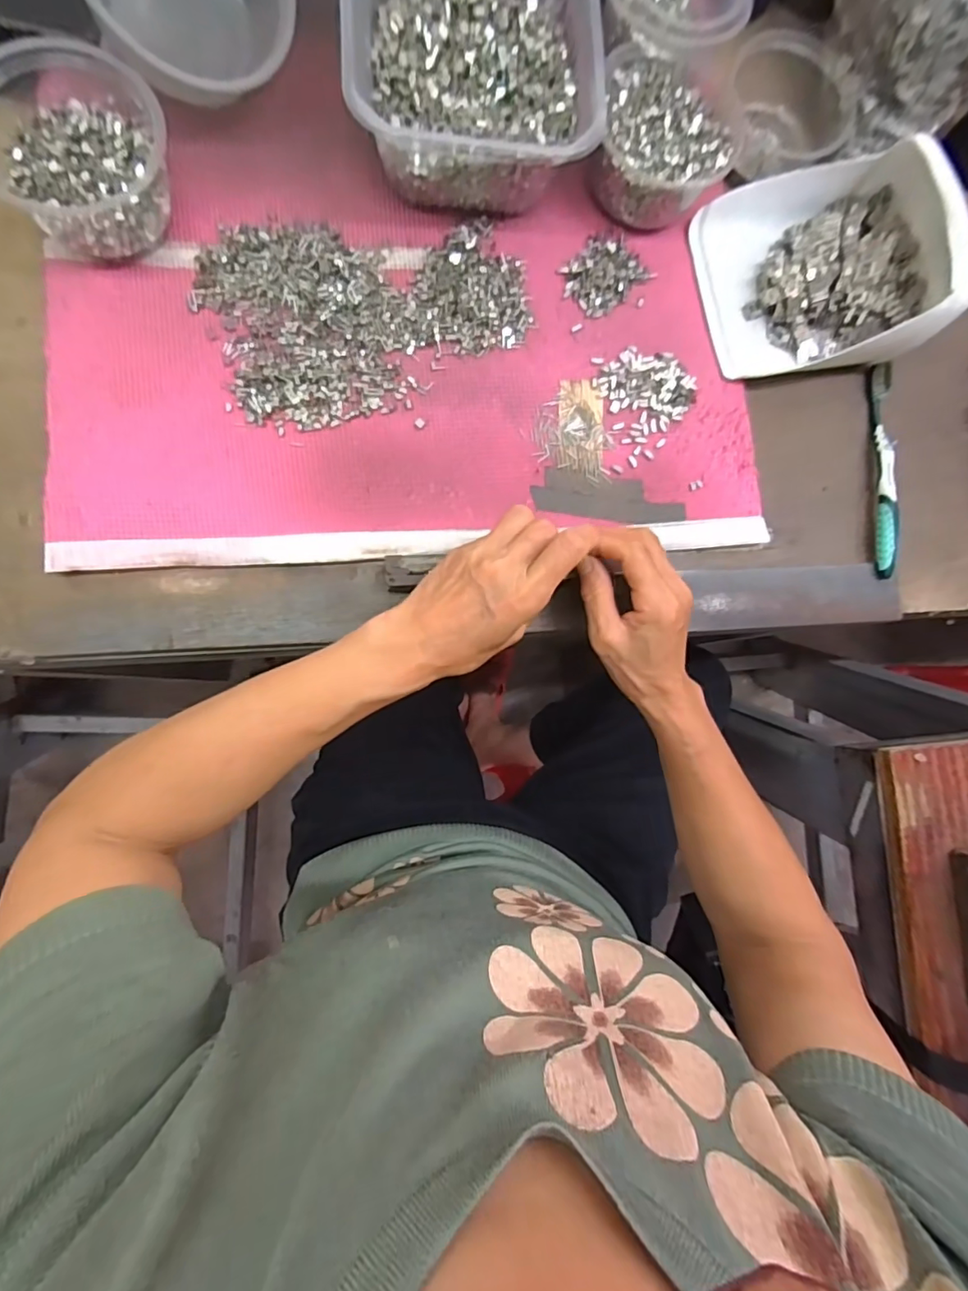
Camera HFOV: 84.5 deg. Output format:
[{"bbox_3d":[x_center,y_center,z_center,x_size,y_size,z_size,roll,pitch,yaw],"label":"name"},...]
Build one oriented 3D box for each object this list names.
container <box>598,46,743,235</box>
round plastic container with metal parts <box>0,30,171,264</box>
[{"bbox_3d":[0.139,-0.397,0.416,0.104,0.053,0.128,13,85,-7],"label":"container"},{"bbox_3d":[-0.266,-0.323,0.352,0.107,0.062,0.105,0,87,-8],"label":"round plastic container with metal parts"}]

